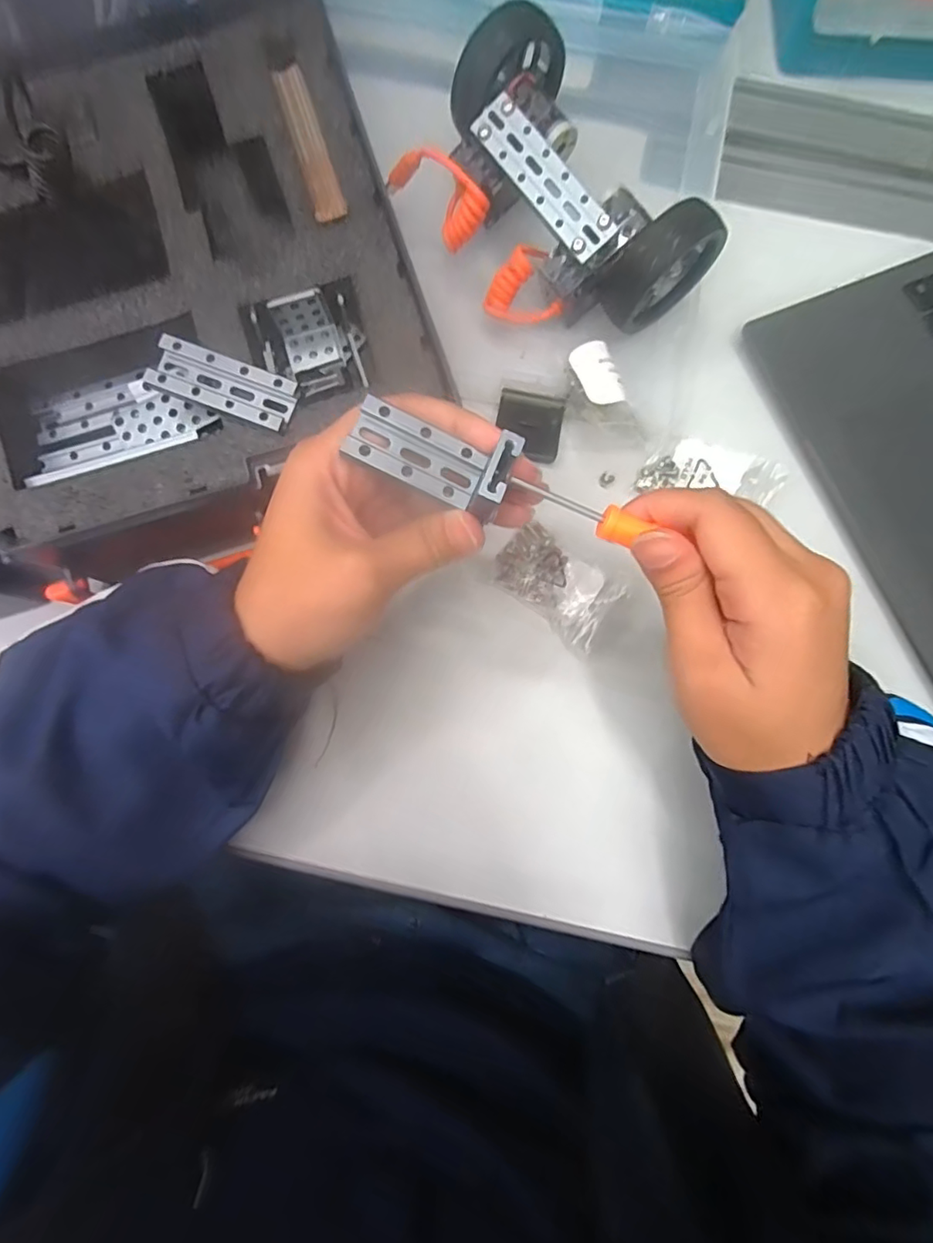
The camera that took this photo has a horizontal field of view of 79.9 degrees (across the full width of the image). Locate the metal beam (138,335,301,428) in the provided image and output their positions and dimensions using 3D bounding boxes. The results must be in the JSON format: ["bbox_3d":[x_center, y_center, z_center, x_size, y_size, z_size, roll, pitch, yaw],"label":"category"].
[{"bbox_3d":[-0.106,-0.103,0.244,0.062,0.009,0.023,20,79,3],"label":"metal beam"}]

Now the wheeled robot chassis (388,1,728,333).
[{"bbox_3d":[0.047,-0.228,0.308,0.109,0.068,0.158,-38,82,-8],"label":"wheeled robot chassis"}]

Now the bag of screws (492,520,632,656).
[{"bbox_3d":[0.049,-0.022,0.297,0.068,0.019,0.042,41,81,7],"label":"bag of screws"}]

